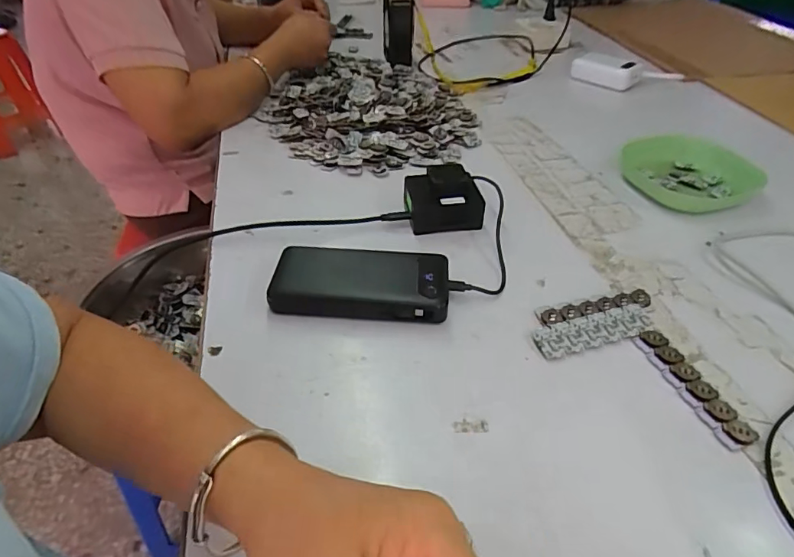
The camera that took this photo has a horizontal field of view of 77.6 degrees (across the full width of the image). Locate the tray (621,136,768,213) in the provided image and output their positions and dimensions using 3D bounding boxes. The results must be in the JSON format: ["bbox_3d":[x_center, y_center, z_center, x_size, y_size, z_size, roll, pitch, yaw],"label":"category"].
[{"bbox_3d":[0.352,-0.125,0.596,0.156,0.041,0.117,22,44,22],"label":"tray"}]

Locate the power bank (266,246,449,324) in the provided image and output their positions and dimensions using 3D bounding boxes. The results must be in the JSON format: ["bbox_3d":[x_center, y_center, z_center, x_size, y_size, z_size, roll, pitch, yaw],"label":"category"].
[{"bbox_3d":[-0.032,0.004,0.451,0.154,0.026,0.070,4,41,3],"label":"power bank"}]

